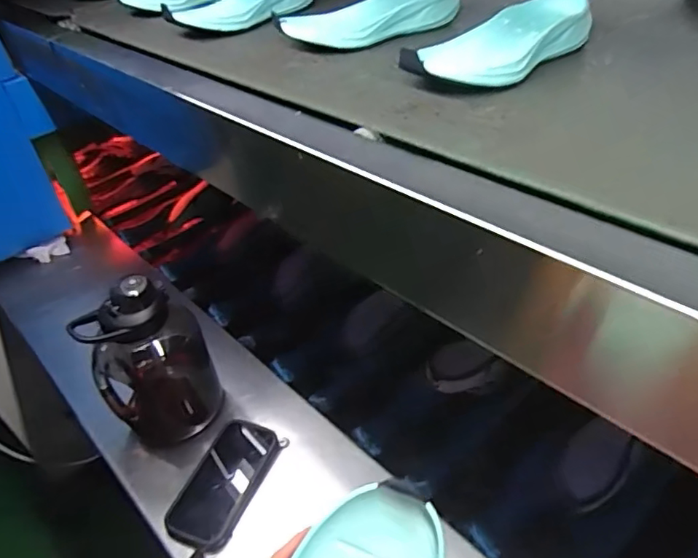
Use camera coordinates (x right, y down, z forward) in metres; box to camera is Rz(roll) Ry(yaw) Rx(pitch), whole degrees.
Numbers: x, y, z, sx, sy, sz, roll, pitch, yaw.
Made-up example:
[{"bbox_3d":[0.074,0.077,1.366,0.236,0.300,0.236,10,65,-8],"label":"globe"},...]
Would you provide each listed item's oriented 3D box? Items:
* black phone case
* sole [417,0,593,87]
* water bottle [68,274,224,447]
[{"bbox_3d":[-0.150,0.245,0.669,0.088,0.018,0.158,11,45,20],"label":"black phone case"},{"bbox_3d":[0.140,-0.211,0.493,0.161,0.043,0.096,-32,47,-25],"label":"sole"},{"bbox_3d":[-0.253,0.111,0.714,0.139,0.253,0.123,-26,44,-19],"label":"water bottle"}]

